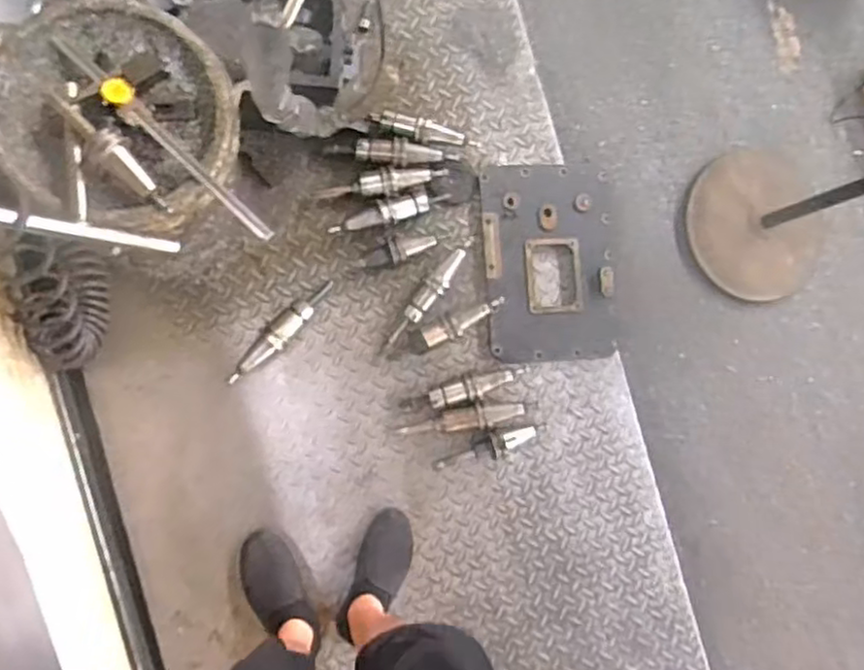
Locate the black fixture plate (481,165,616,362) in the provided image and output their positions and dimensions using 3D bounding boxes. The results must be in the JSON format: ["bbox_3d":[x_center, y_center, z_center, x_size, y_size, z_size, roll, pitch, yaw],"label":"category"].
[{"bbox_3d":[0.231,-0.142,1.316,0.256,0.042,0.377,-2,83,-9],"label":"black fixture plate"}]

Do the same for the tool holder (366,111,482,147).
[{"bbox_3d":[-0.016,-0.383,1.297,0.217,0.053,0.049,17,83,-6],"label":"tool holder"}]

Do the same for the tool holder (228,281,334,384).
[{"bbox_3d":[-0.272,-0.006,1.231,0.049,0.045,0.250,43,80,-3],"label":"tool holder"}]

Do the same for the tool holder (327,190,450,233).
[{"bbox_3d":[-0.076,-0.229,1.275,0.240,0.047,0.047,-18,87,-10],"label":"tool holder"}]

